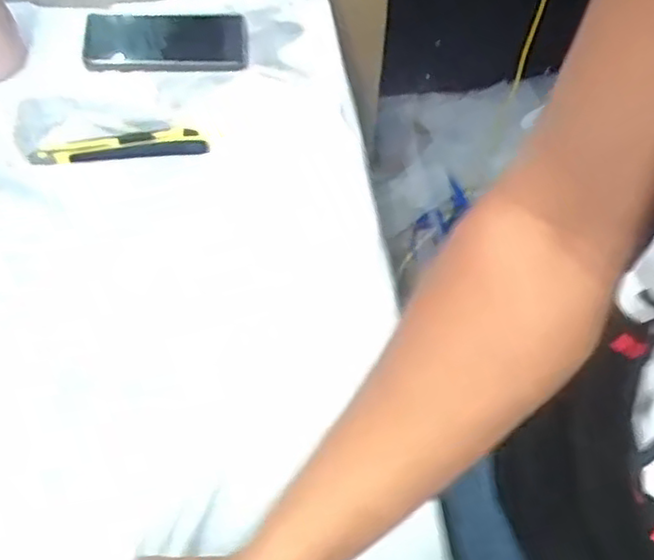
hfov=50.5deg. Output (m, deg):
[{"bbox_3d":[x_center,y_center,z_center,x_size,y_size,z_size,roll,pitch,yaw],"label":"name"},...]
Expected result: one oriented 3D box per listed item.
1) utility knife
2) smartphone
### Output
[{"bbox_3d":[-0.201,-0.126,0.671,0.166,0.021,0.039,-6,60,-8],"label":"utility knife"},{"bbox_3d":[-0.168,-0.254,0.730,0.164,0.014,0.084,-3,60,-6],"label":"smartphone"}]

